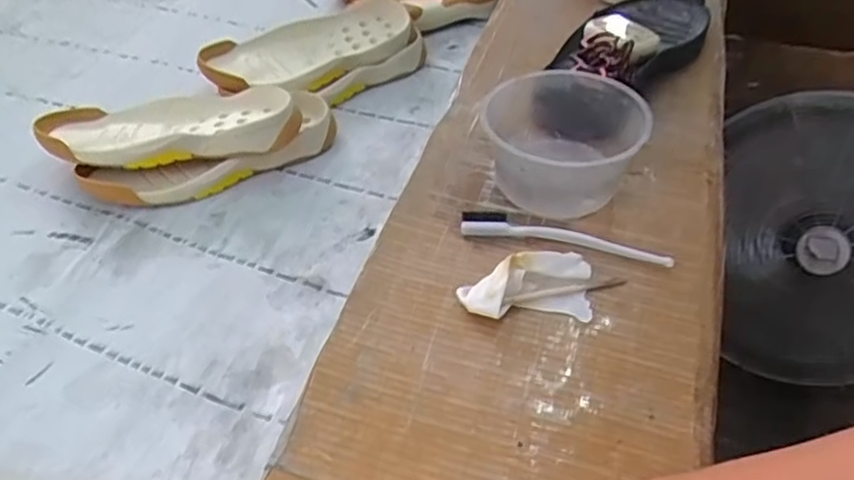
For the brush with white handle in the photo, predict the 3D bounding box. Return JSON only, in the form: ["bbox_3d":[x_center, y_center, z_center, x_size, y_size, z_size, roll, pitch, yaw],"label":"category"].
[{"bbox_3d":[0.115,-0.005,0.548,0.172,0.015,0.025,11,47,10],"label":"brush with white handle"}]

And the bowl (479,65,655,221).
[{"bbox_3d":[0.119,-0.081,0.577,0.131,0.078,0.126,-1,45,1],"label":"bowl"}]

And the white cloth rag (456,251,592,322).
[{"bbox_3d":[0.076,0.031,0.502,0.100,0.028,0.056,-2,45,0],"label":"white cloth rag"}]

